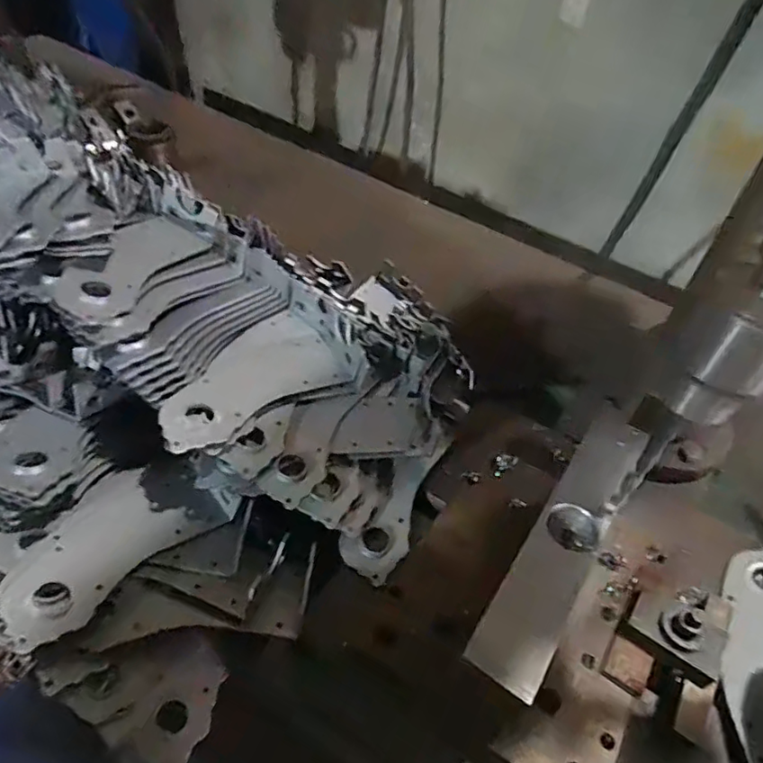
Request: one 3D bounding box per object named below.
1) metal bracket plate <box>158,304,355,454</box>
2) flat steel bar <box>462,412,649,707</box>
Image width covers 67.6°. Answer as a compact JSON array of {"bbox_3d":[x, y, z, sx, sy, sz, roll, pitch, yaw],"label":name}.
[{"bbox_3d":[-0.115,-0.010,0.482,0.174,0.009,0.100,-25,59,-39],"label":"metal bracket plate"},{"bbox_3d":[0.117,0.093,0.354,0.039,0.010,0.210,28,49,21],"label":"flat steel bar"}]

